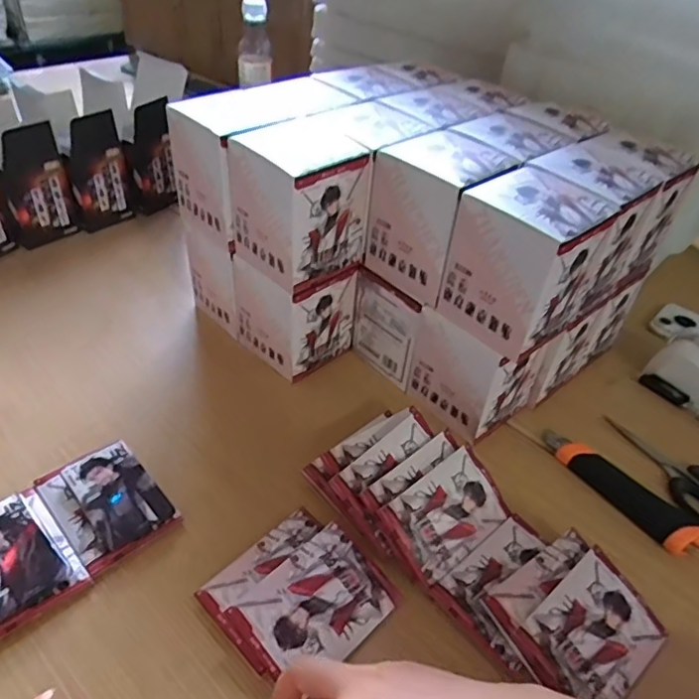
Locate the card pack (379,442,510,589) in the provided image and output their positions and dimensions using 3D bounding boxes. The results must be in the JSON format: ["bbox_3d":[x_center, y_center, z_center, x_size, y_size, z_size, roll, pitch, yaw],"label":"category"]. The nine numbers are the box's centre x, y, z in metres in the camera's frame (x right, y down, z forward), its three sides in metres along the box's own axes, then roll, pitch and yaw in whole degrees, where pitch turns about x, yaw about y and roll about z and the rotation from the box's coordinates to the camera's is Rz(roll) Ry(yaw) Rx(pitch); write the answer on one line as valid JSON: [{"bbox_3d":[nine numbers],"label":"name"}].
[{"bbox_3d":[0.076,0.123,0.440,0.095,0.007,0.064,-28,84,-32],"label":"card pack"}]

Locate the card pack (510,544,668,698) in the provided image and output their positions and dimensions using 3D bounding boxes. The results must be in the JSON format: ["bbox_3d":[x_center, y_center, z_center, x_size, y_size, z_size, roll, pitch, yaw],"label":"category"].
[{"bbox_3d":[0.163,0.190,0.388,0.096,0.008,0.071,-26,68,-31],"label":"card pack"}]

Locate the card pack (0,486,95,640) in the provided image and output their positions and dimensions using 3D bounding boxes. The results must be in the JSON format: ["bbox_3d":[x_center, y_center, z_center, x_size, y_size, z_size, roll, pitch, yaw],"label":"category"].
[{"bbox_3d":[-0.237,0.145,0.405,0.070,0.020,0.098,-29,52,-35],"label":"card pack"}]

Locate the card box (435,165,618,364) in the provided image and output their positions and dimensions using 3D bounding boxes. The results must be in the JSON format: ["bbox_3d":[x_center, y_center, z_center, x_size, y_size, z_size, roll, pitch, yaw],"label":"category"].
[{"bbox_3d":[0.137,-0.069,0.453,0.087,0.107,0.088,-24,49,-32],"label":"card box"}]

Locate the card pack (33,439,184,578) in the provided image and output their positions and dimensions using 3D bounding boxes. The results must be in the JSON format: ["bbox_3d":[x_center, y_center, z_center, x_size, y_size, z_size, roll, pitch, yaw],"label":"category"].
[{"bbox_3d":[-0.188,0.114,0.447,0.070,0.022,0.099,-29,51,-35],"label":"card pack"}]

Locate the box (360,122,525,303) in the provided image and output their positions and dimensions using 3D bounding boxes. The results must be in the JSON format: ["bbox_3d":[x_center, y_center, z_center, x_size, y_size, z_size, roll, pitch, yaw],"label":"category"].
[{"bbox_3d":[0.075,-0.116,0.501,0.083,0.112,0.087,-29,52,-36],"label":"box"}]

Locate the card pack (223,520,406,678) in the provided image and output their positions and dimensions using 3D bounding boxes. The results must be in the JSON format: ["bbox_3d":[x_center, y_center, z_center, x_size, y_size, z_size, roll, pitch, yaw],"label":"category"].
[{"bbox_3d":[-0.022,0.171,0.391,0.097,0.007,0.071,-31,67,-33],"label":"card pack"}]

